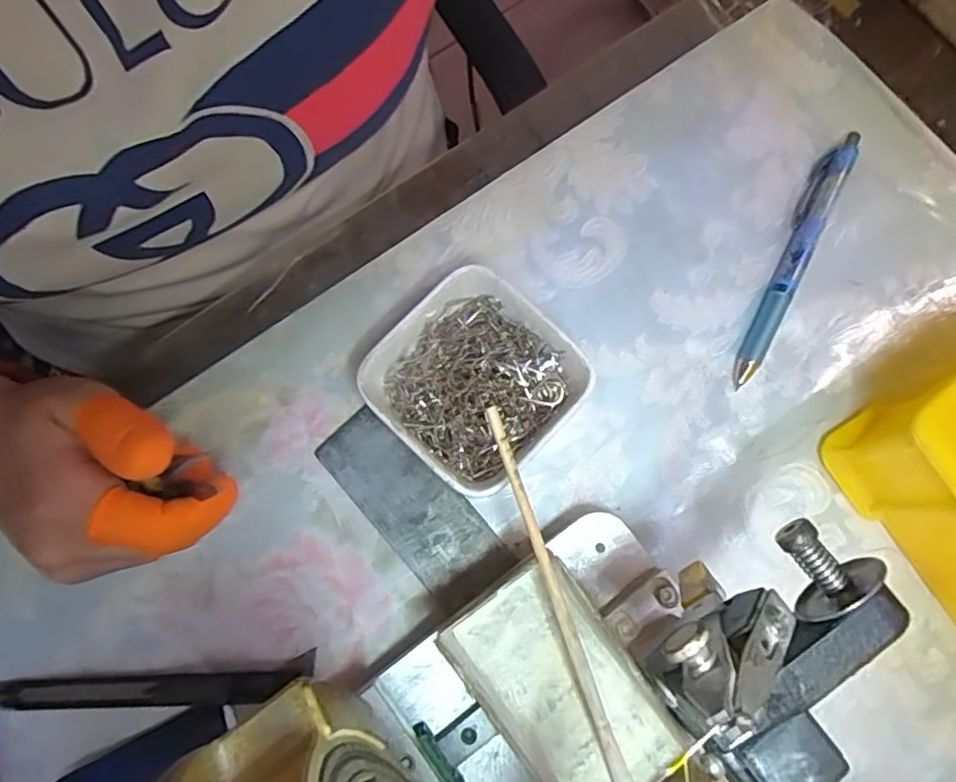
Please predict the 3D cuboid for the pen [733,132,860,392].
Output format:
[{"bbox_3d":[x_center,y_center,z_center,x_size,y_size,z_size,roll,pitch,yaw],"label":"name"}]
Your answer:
[{"bbox_3d":[0.154,-0.066,0.302,0.013,0.013,0.141,27,79,4],"label":"pen"}]

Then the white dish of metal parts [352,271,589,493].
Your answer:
[{"bbox_3d":[-0.002,-0.003,0.276,0.079,0.031,0.077,43,81,7],"label":"white dish of metal parts"}]

